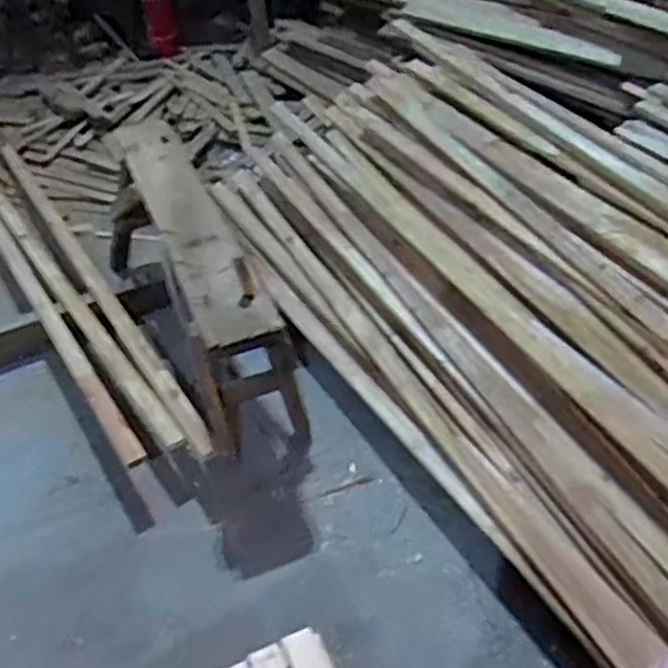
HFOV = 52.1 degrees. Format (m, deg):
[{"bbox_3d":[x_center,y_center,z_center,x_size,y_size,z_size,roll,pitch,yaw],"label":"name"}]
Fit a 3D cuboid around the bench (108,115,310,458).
[{"bbox_3d":[-0.378,-0.172,1.752,0.225,0.432,1.049,-20,46,-19],"label":"bench"}]

